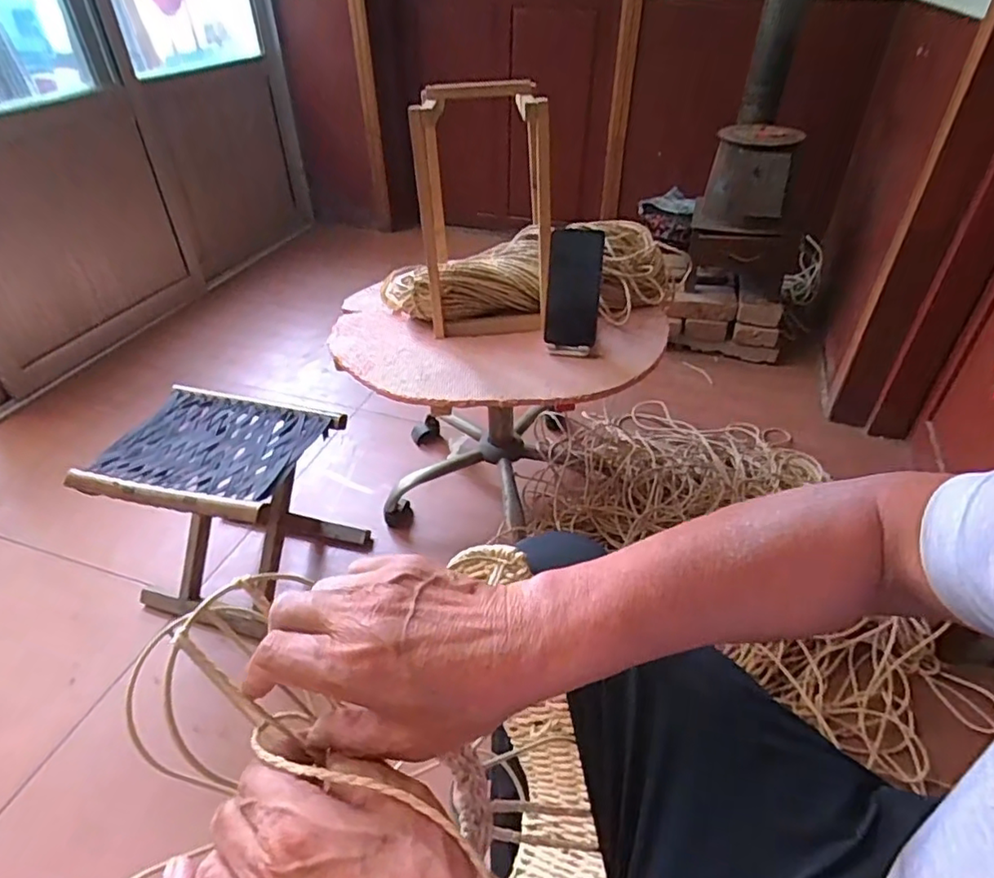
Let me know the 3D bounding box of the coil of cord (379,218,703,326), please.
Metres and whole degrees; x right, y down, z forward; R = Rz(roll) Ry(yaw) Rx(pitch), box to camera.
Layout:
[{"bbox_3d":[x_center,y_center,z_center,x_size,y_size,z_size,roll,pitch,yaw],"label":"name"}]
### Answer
[{"bbox_3d":[0.054,-0.271,0.975,0.487,0.103,0.154,0,39,0],"label":"coil of cord"}]

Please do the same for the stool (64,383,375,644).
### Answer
[{"bbox_3d":[-0.430,0.121,0.997,0.292,0.300,0.257,12,40,15],"label":"stool"}]

